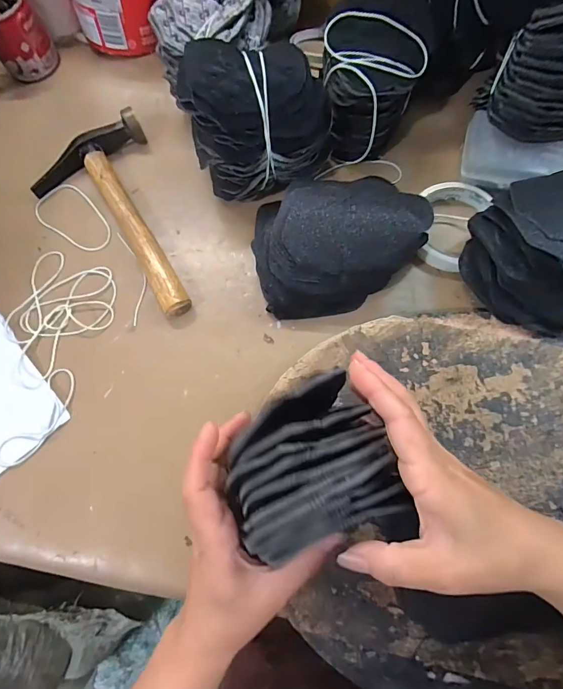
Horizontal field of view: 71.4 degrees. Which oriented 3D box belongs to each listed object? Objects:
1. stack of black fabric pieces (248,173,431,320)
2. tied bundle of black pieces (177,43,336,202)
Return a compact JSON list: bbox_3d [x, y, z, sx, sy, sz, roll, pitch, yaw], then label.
[{"bbox_3d":[0.050,-0.100,0.349,0.154,0.062,0.112,-17,70,-4],"label":"stack of black fabric pieces"},{"bbox_3d":[-0.016,-0.195,0.363,0.120,0.127,0.079,1,70,3],"label":"tied bundle of black pieces"}]

